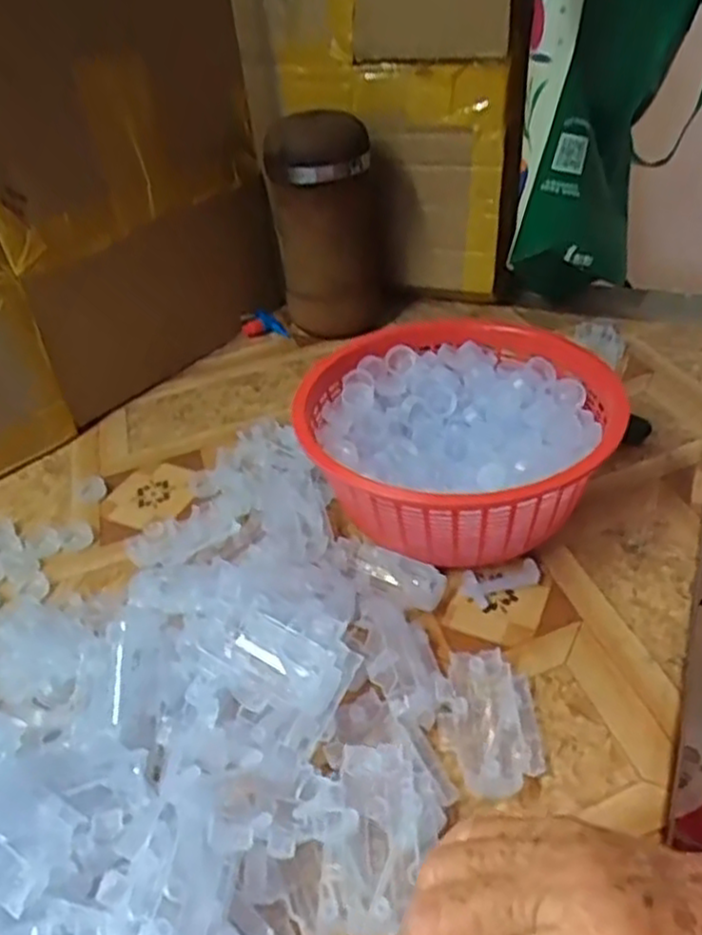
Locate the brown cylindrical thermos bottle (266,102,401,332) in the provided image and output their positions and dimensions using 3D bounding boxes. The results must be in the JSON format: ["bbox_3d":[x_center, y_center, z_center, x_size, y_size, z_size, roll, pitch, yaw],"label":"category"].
[{"bbox_3d":[-0.013,-0.218,0.668,0.088,0.183,0.105,4,38,12],"label":"brown cylindrical thermos bottle"}]

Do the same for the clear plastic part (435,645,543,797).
[{"bbox_3d":[0.064,0.118,0.346,0.045,0.014,0.068,-2,37,3],"label":"clear plastic part"}]

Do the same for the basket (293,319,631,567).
[{"bbox_3d":[0.060,-0.012,0.457,0.183,0.080,0.192,9,39,17],"label":"basket"}]

